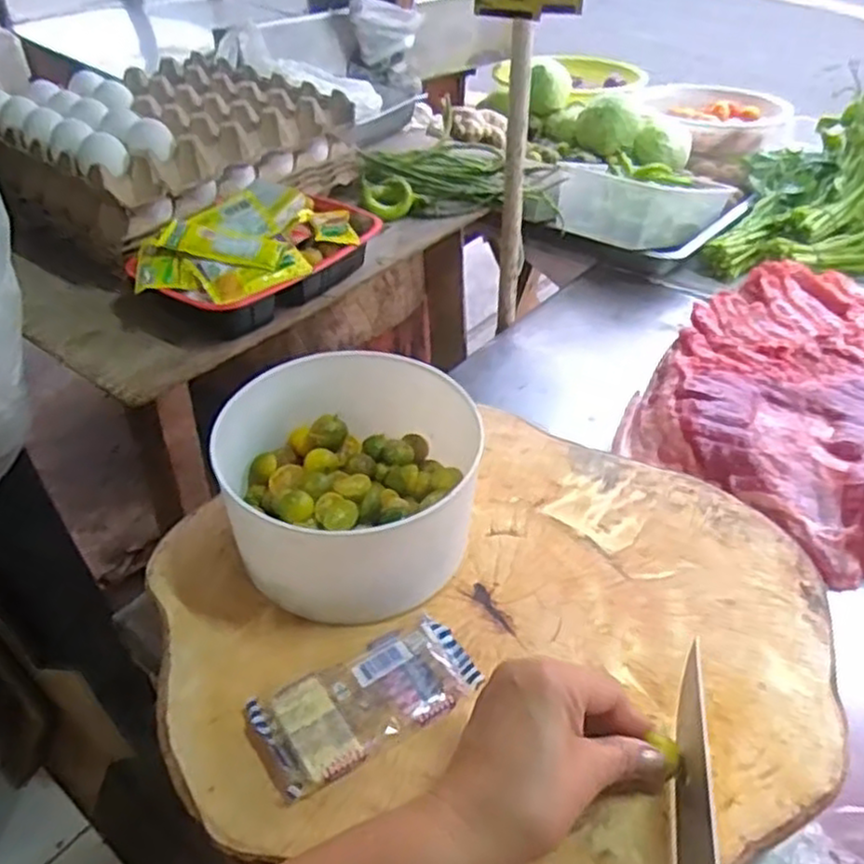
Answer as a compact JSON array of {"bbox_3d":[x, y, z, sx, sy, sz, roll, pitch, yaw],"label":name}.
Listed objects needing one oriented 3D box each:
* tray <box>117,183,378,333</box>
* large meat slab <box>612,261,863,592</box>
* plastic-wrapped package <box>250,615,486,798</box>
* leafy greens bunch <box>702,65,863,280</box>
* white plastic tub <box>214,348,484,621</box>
[{"bbox_3d":[-0.154,-0.165,0.663,0.134,0.068,0.216,25,49,27],"label":"tray"},{"bbox_3d":[0.394,-0.028,0.722,0.328,0.060,0.371,32,52,32],"label":"large meat slab"},{"bbox_3d":[-0.038,0.150,0.419,0.123,0.011,0.059,-25,47,-23],"label":"plastic-wrapped package"},{"bbox_3d":[0.573,-0.331,0.981,0.304,0.164,0.328,17,45,20],"label":"leafy greens bunch"},{"bbox_3d":[-0.053,0.035,0.495,0.161,0.096,0.171,-11,43,-10],"label":"white plastic tub"}]

